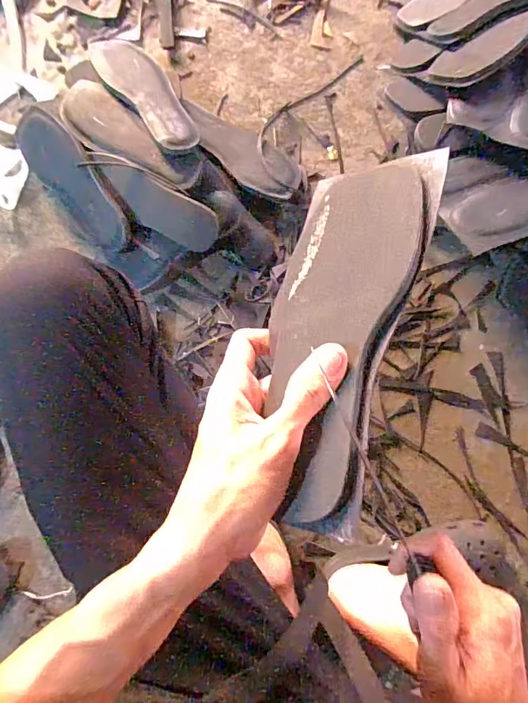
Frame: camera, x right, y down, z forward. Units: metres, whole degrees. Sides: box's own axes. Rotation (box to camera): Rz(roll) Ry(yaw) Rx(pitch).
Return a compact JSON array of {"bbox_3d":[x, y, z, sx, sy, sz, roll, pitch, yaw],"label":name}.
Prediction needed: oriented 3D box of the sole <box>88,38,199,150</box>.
[{"bbox_3d":[-0.181,-0.397,0.644,0.075,0.031,0.235,-36,84,-6],"label":"sole"}]

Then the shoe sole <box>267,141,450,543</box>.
[{"bbox_3d":[0.044,-0.021,0.273,0.092,0.011,0.241,8,73,34],"label":"shoe sole"}]

